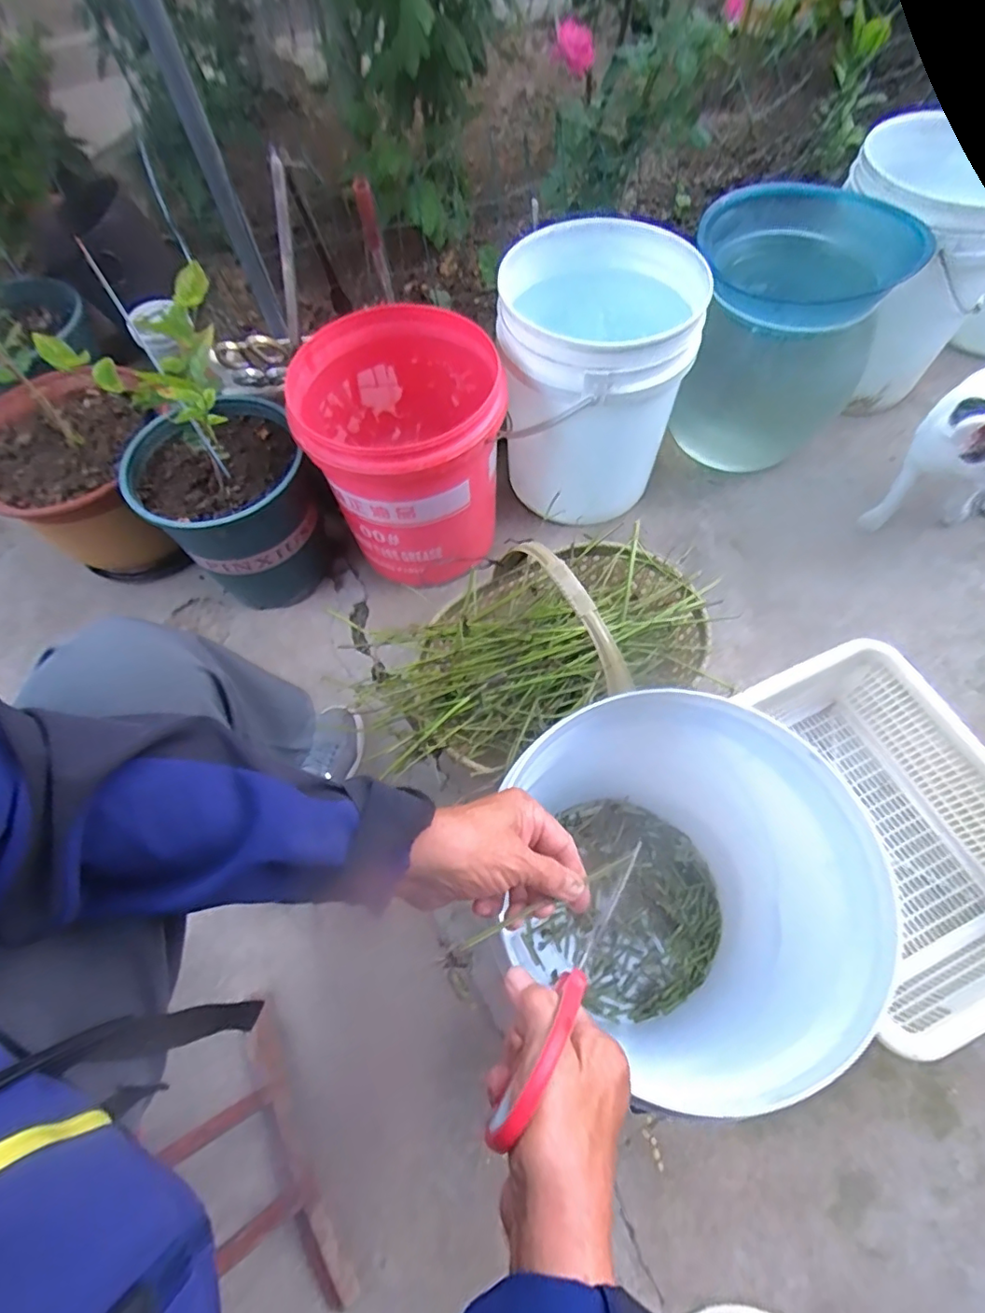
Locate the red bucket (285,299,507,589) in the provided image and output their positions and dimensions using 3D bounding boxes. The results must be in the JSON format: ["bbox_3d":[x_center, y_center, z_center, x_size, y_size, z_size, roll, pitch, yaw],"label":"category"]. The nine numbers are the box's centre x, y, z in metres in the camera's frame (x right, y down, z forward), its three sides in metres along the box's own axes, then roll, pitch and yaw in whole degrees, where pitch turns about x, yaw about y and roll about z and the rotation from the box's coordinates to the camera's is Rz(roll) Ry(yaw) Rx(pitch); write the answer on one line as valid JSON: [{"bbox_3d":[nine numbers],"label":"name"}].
[{"bbox_3d":[-0.136,-0.308,0.907,0.275,0.325,0.272,-2,62,4],"label":"red bucket"}]

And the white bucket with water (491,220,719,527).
[{"bbox_3d":[0.156,-0.442,0.940,0.276,0.342,0.280,5,63,4],"label":"white bucket with water"}]

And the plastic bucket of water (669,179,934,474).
[{"bbox_3d":[0.487,-0.569,1.017,0.282,0.349,0.303,-1,63,1],"label":"plastic bucket of water"}]

